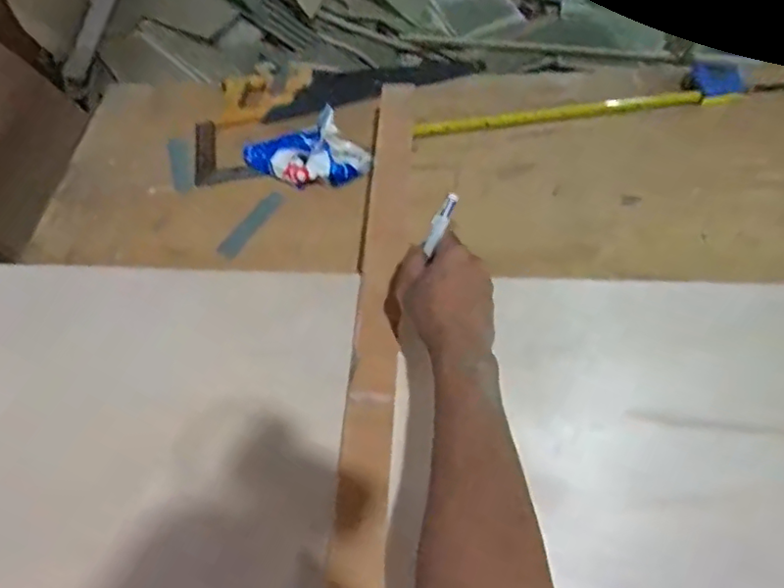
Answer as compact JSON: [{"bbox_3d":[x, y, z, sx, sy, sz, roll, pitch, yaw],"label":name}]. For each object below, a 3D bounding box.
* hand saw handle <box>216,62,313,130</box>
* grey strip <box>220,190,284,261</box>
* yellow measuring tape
[{"bbox_3d":[-0.198,-0.305,0.896,0.085,0.025,0.171,37,64,27],"label":"hand saw handle"},{"bbox_3d":[-0.178,-0.089,0.759,0.023,0.004,0.104,40,79,-3],"label":"grey strip"},{"bbox_3d":[0.259,-0.265,0.837,0.453,0.037,0.066,-8,53,-1],"label":"yellow measuring tape"}]

